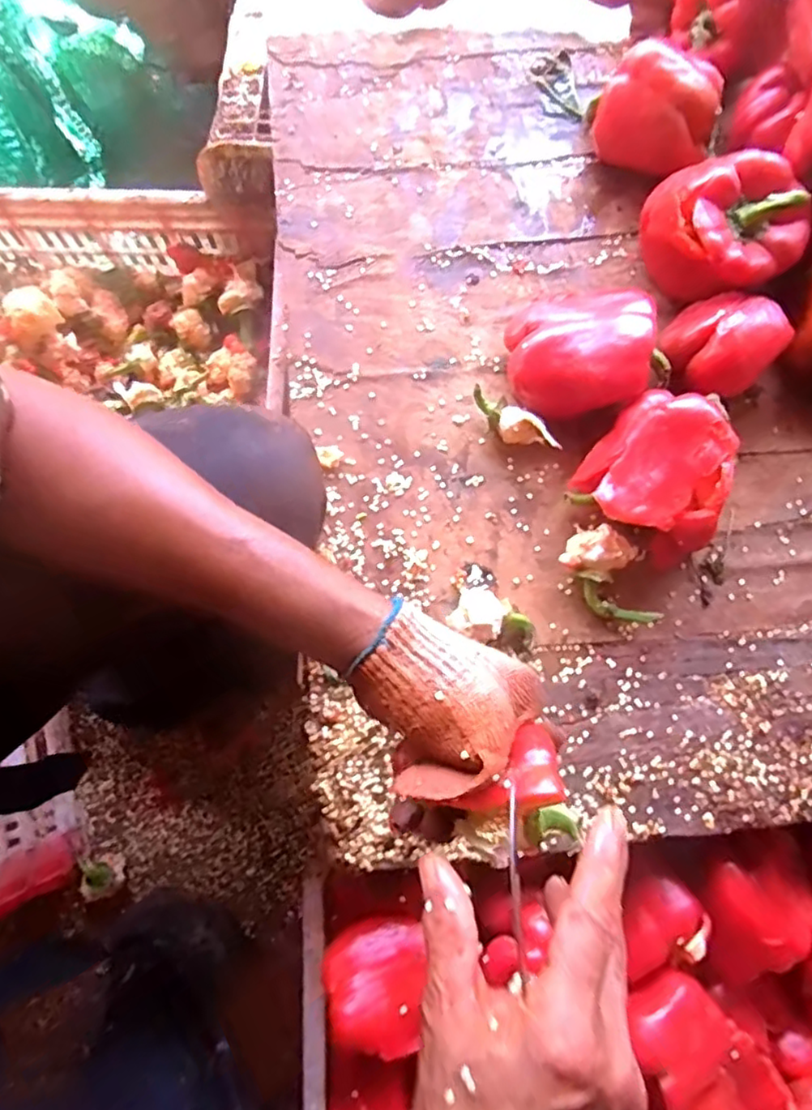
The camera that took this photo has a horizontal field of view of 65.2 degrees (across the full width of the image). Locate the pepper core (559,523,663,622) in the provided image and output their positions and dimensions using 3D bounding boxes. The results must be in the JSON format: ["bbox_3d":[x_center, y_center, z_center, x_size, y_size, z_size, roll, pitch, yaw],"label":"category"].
[{"bbox_3d":[0.151,0.018,0.471,0.043,0.040,0.082,-34,81,-8],"label":"pepper core"}]

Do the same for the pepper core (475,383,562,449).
[{"bbox_3d":[0.084,-0.101,0.498,0.077,0.032,0.022,33,79,5],"label":"pepper core"}]

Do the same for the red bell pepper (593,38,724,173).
[{"bbox_3d":[0.210,-0.369,0.538,0.096,0.082,0.079,21,79,3],"label":"red bell pepper"}]

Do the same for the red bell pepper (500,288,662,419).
[{"bbox_3d":[0.131,-0.156,0.494,0.099,0.075,0.091,0,78,-1],"label":"red bell pepper"}]

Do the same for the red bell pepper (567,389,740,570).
[{"bbox_3d":[0.191,-0.053,0.467,0.110,0.080,0.097,38,80,6],"label":"red bell pepper"}]

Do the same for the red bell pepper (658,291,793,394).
[{"bbox_3d":[0.238,-0.158,0.491,0.075,0.066,0.080,0,78,-1],"label":"red bell pepper"}]

